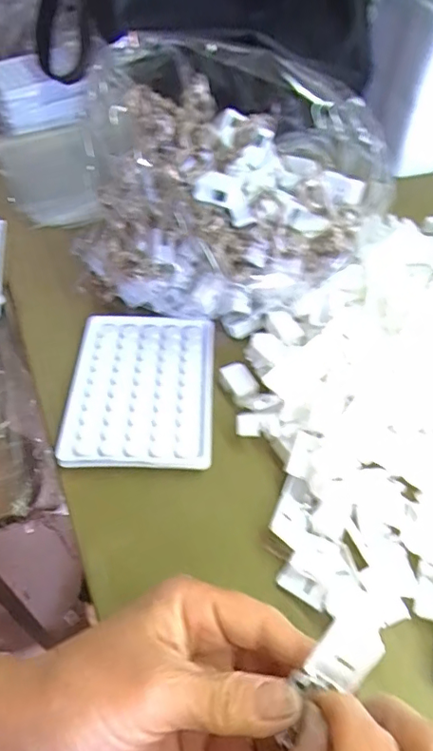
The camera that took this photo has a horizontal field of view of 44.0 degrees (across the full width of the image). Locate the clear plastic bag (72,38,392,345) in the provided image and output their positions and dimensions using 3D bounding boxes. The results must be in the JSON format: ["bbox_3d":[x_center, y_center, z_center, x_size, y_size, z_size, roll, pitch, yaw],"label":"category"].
[{"bbox_3d":[0.012,-0.135,0.397,0.213,0.143,0.160,11,51,9],"label":"clear plastic bag"}]

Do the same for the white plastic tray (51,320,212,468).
[{"bbox_3d":[-0.052,0.009,0.375,0.096,0.014,0.127,1,50,0],"label":"white plastic tray"}]

